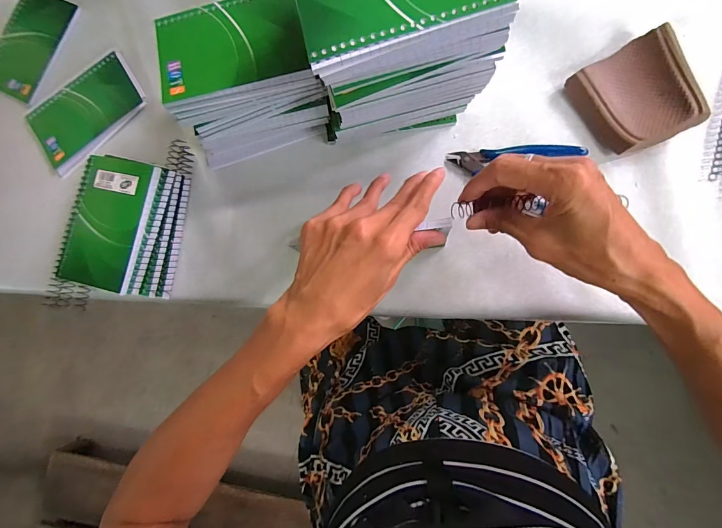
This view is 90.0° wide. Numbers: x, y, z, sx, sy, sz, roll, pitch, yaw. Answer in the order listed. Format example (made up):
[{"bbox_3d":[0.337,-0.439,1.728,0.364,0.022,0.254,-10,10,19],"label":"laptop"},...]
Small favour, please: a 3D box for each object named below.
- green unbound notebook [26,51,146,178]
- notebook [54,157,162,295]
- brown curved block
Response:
[{"bbox_3d":[-0.310,-0.172,0.407,0.129,0.007,0.086,-34,81,4],"label":"green unbound notebook"},{"bbox_3d":[-0.257,-0.041,0.365,0.085,0.008,0.130,13,89,11],"label":"notebook"},{"bbox_3d":[0.245,-0.148,0.319,0.081,0.025,0.089,-27,82,5],"label":"brown curved block"}]

